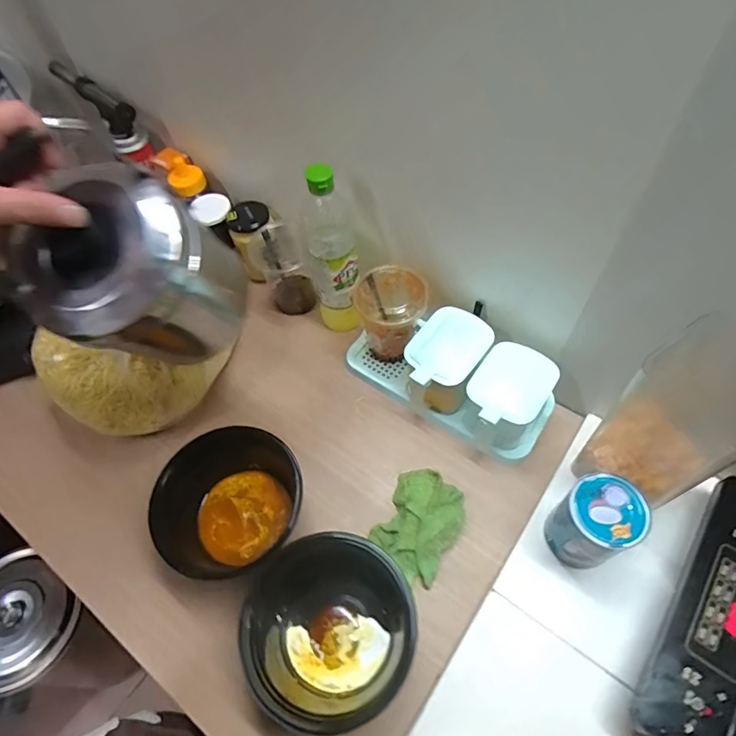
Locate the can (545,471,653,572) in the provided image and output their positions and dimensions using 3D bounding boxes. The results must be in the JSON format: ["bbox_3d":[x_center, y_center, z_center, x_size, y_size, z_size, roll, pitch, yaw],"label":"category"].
[{"bbox_3d":[0.233,0.166,0.505,0.069,0.121,0.069,-2,56,2],"label":"can"}]

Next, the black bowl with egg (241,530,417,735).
[{"bbox_3d":[-0.042,0.268,0.495,0.143,0.093,0.159,-17,57,-8],"label":"black bowl with egg"}]

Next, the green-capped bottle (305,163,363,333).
[{"bbox_3d":[-0.046,-0.154,0.631,0.060,0.253,0.062,-9,56,-3],"label":"green-capped bottle"}]

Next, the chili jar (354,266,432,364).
[{"bbox_3d":[0.035,-0.065,0.658,0.084,0.130,0.079,-2,56,2],"label":"chili jar"}]

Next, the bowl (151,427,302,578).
[{"bbox_3d":[-0.161,0.163,0.573,0.168,0.111,0.136,-12,56,-5],"label":"bowl"}]

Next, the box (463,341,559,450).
[{"bbox_3d":[0.168,0.044,0.598,0.084,0.109,0.103,29,62,21],"label":"box"}]

